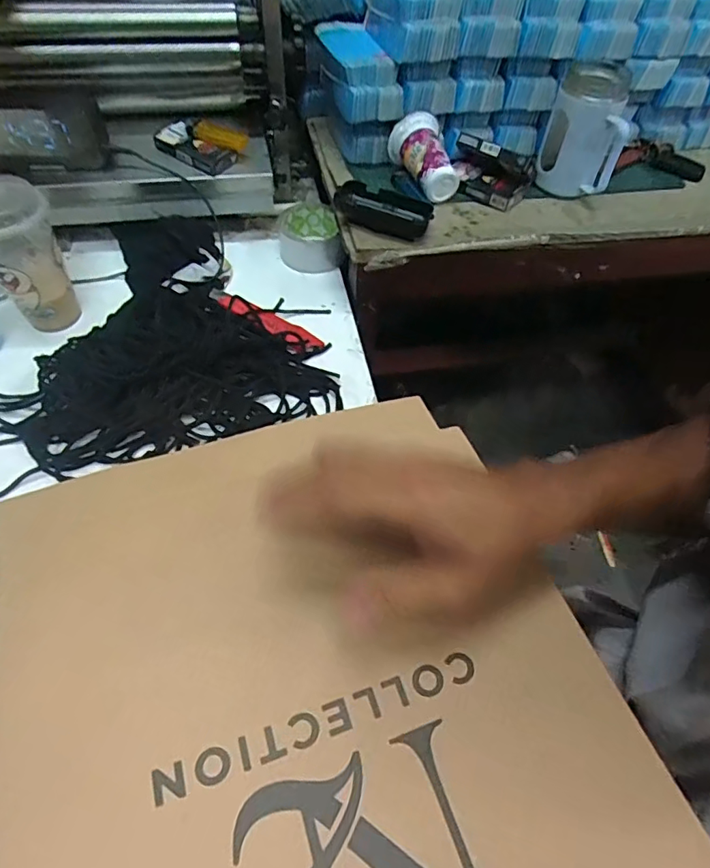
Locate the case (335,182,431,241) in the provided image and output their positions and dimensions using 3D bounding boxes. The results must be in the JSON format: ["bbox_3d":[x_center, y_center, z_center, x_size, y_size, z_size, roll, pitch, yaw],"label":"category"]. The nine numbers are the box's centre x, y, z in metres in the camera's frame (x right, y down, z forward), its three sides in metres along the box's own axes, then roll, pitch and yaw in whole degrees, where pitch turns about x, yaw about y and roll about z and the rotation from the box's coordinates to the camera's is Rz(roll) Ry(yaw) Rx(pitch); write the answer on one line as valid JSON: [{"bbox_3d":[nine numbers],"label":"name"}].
[{"bbox_3d":[0.031,-0.256,0.591,0.111,0.033,0.050,24,57,13],"label":"case"}]

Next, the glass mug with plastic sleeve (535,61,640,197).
[{"bbox_3d":[0.289,-0.375,0.637,0.102,0.114,0.115,25,57,14],"label":"glass mug with plastic sleeve"}]

